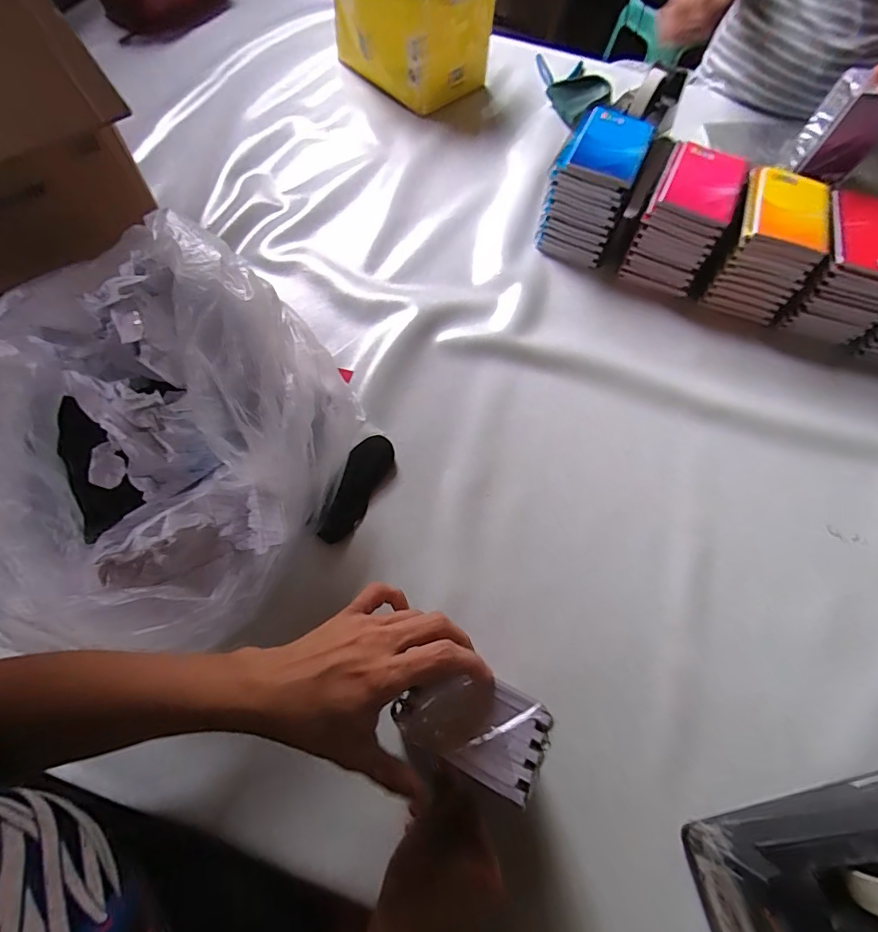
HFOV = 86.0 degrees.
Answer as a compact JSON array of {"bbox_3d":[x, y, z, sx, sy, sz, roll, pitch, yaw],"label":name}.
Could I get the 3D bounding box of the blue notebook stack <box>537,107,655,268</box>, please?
[{"bbox_3d":[0.203,-0.369,0.631,0.101,0.112,0.132,24,66,8],"label":"blue notebook stack"}]

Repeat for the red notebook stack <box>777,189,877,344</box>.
[{"bbox_3d":[0.508,-0.250,0.595,0.106,0.113,0.137,21,66,7],"label":"red notebook stack"}]

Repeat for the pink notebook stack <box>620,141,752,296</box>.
[{"bbox_3d":[0.316,-0.321,0.614,0.097,0.112,0.143,25,66,8],"label":"pink notebook stack"}]

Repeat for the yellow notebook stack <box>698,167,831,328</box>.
[{"bbox_3d":[0.407,-0.282,0.603,0.101,0.114,0.135,14,65,3],"label":"yellow notebook stack"}]

